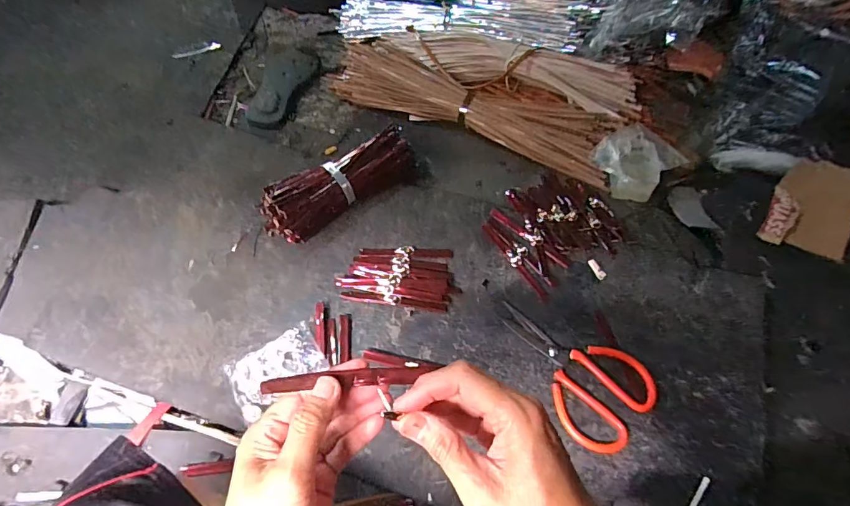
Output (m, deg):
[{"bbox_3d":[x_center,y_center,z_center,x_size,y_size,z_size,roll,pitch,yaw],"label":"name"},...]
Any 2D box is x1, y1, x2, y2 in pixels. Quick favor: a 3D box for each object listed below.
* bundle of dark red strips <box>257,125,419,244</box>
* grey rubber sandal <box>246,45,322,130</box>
[{"bbox_3d":[-0.133,-0.111,0.716,0.260,0.061,0.092,-34,65,-19],"label":"bundle of dark red strips"},{"bbox_3d":[-0.281,-0.337,0.898,0.108,0.016,0.244,6,61,-3],"label":"grey rubber sandal"}]

